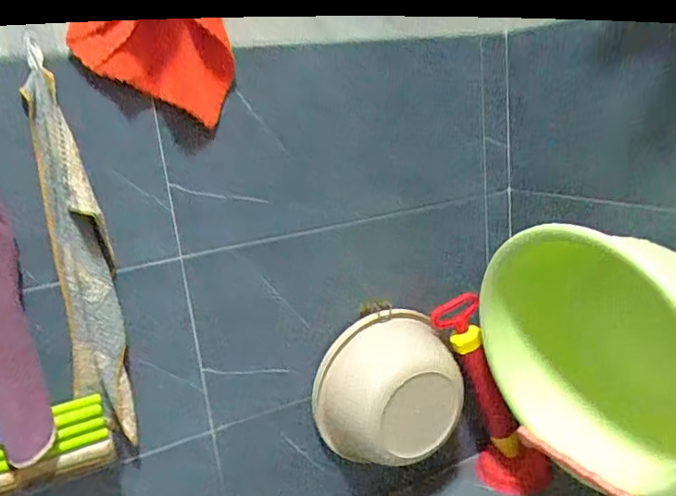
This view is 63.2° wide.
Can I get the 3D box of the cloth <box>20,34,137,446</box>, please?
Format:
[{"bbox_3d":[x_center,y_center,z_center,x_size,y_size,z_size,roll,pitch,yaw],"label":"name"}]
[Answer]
[{"bbox_3d":[-0.341,0.010,0.723,0.077,0.497,0.061,-13,16,-24],"label":"cloth"}]

